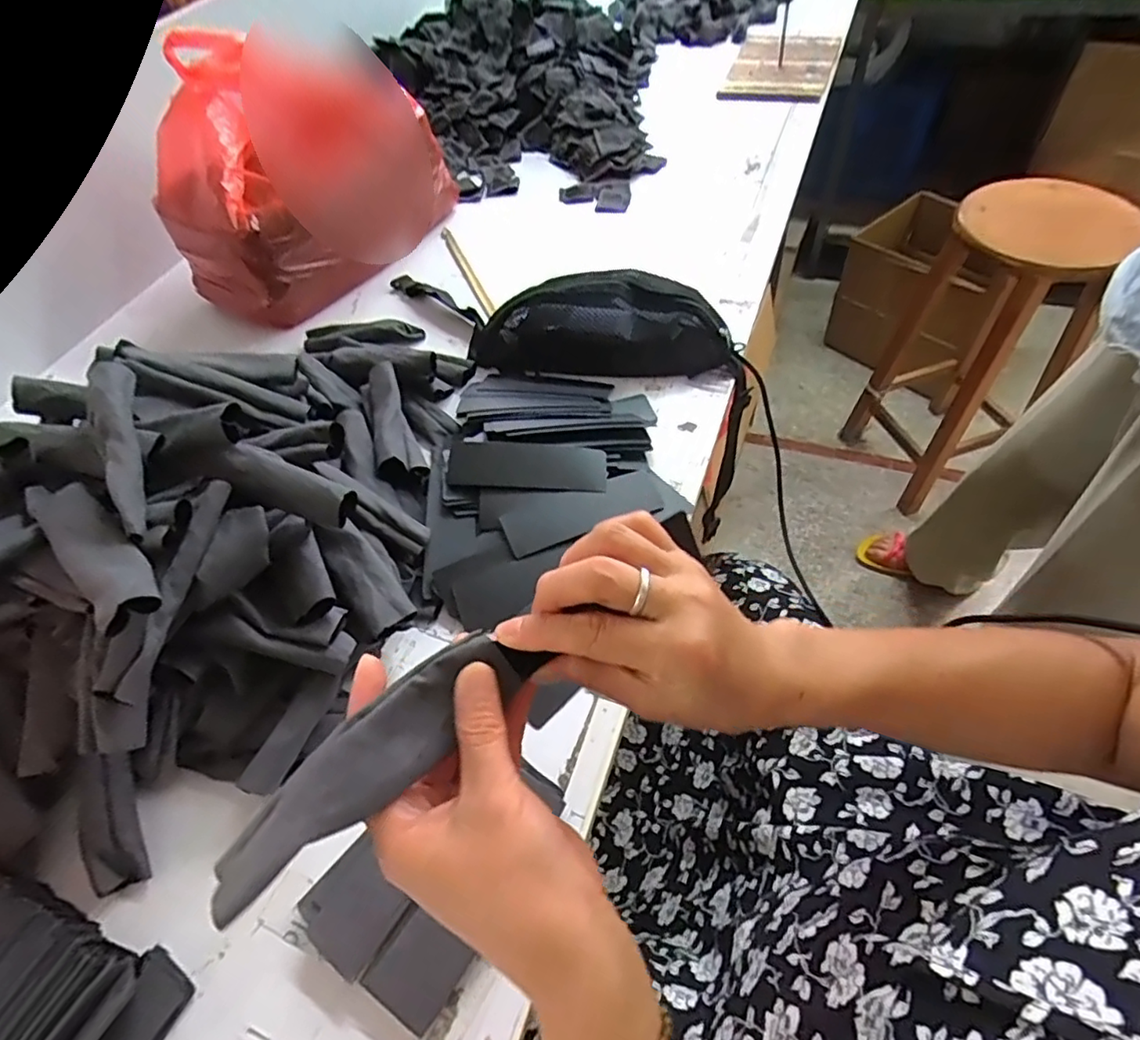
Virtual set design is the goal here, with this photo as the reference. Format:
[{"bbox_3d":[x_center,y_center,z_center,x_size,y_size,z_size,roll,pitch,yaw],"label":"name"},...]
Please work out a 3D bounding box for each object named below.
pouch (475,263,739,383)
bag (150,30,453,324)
[{"bbox_3d":[0.029,-0.222,0.686,0.293,0.078,0.106,-3,54,4],"label":"pouch"},{"bbox_3d":[-0.344,-0.450,0.787,0.203,0.236,0.340,24,60,22],"label":"bag"}]

